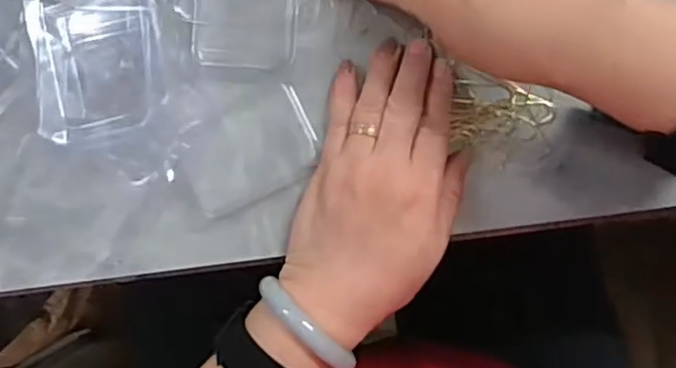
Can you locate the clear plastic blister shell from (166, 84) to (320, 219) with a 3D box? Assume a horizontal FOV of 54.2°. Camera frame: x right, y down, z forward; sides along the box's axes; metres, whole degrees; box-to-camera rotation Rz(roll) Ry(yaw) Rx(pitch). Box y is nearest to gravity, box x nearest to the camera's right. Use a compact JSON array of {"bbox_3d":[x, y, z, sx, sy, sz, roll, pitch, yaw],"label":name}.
[{"bbox_3d":[-0.055,-0.019,0.382,0.083,0.007,0.055,-27,86,-4],"label":"clear plastic blister shell"}]

